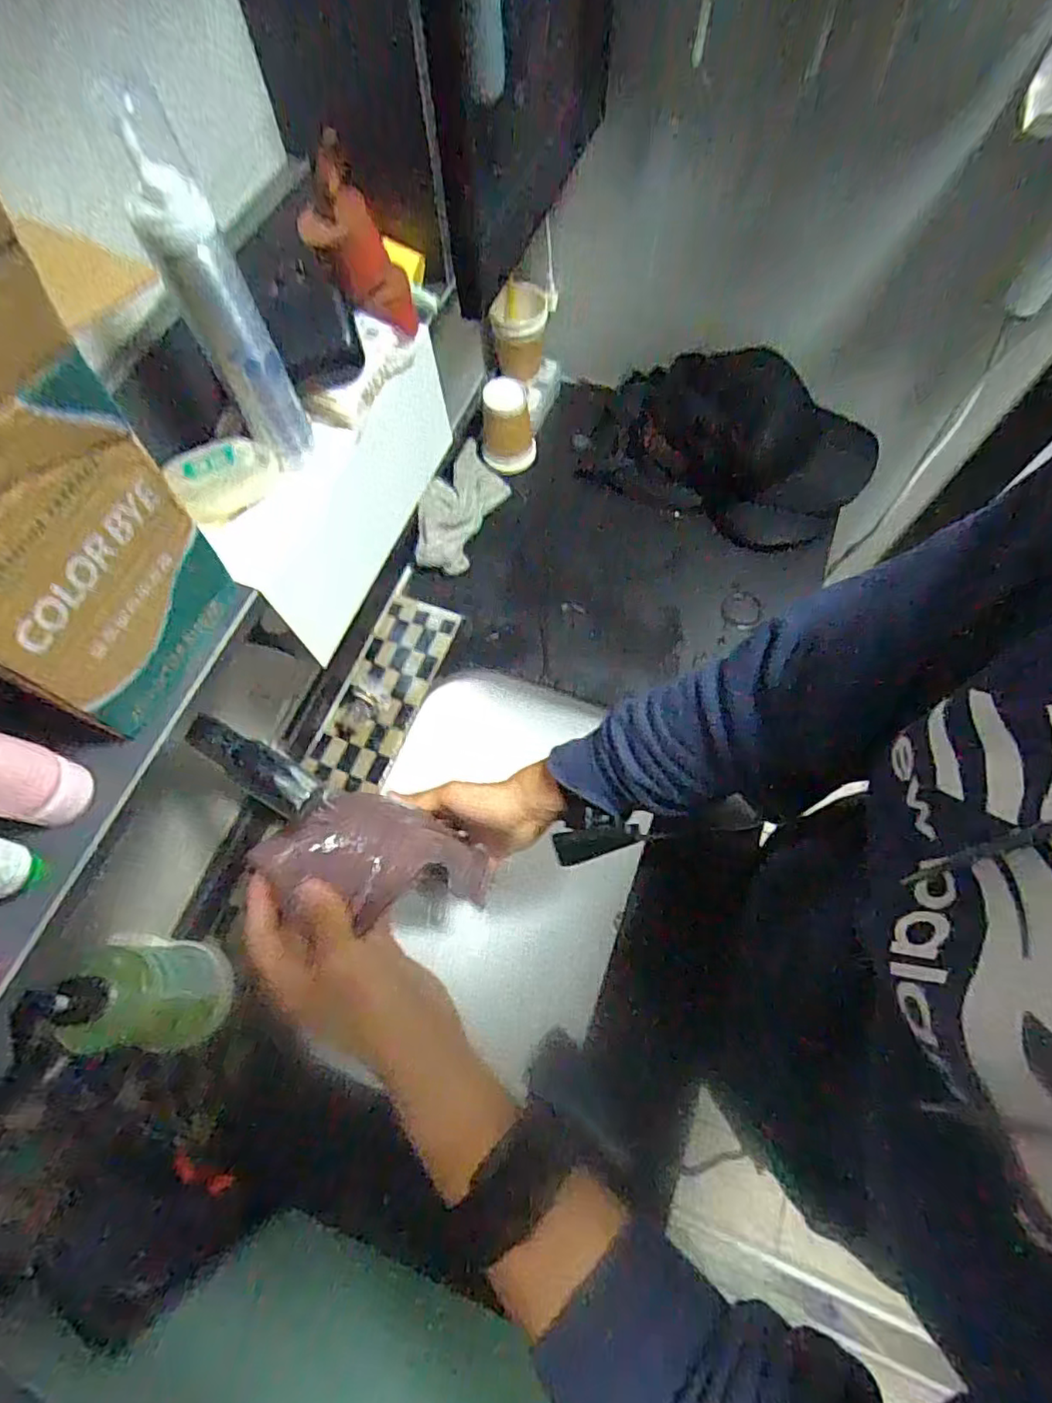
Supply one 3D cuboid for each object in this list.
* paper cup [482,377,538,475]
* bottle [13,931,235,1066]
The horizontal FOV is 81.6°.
[{"bbox_3d":[-0.024,-0.368,0.811,0.073,0.097,0.073,-4,67,0],"label":"paper cup"},{"bbox_3d":[-0.306,0.223,0.461,0.091,0.167,0.078,9,68,6],"label":"bottle"}]

